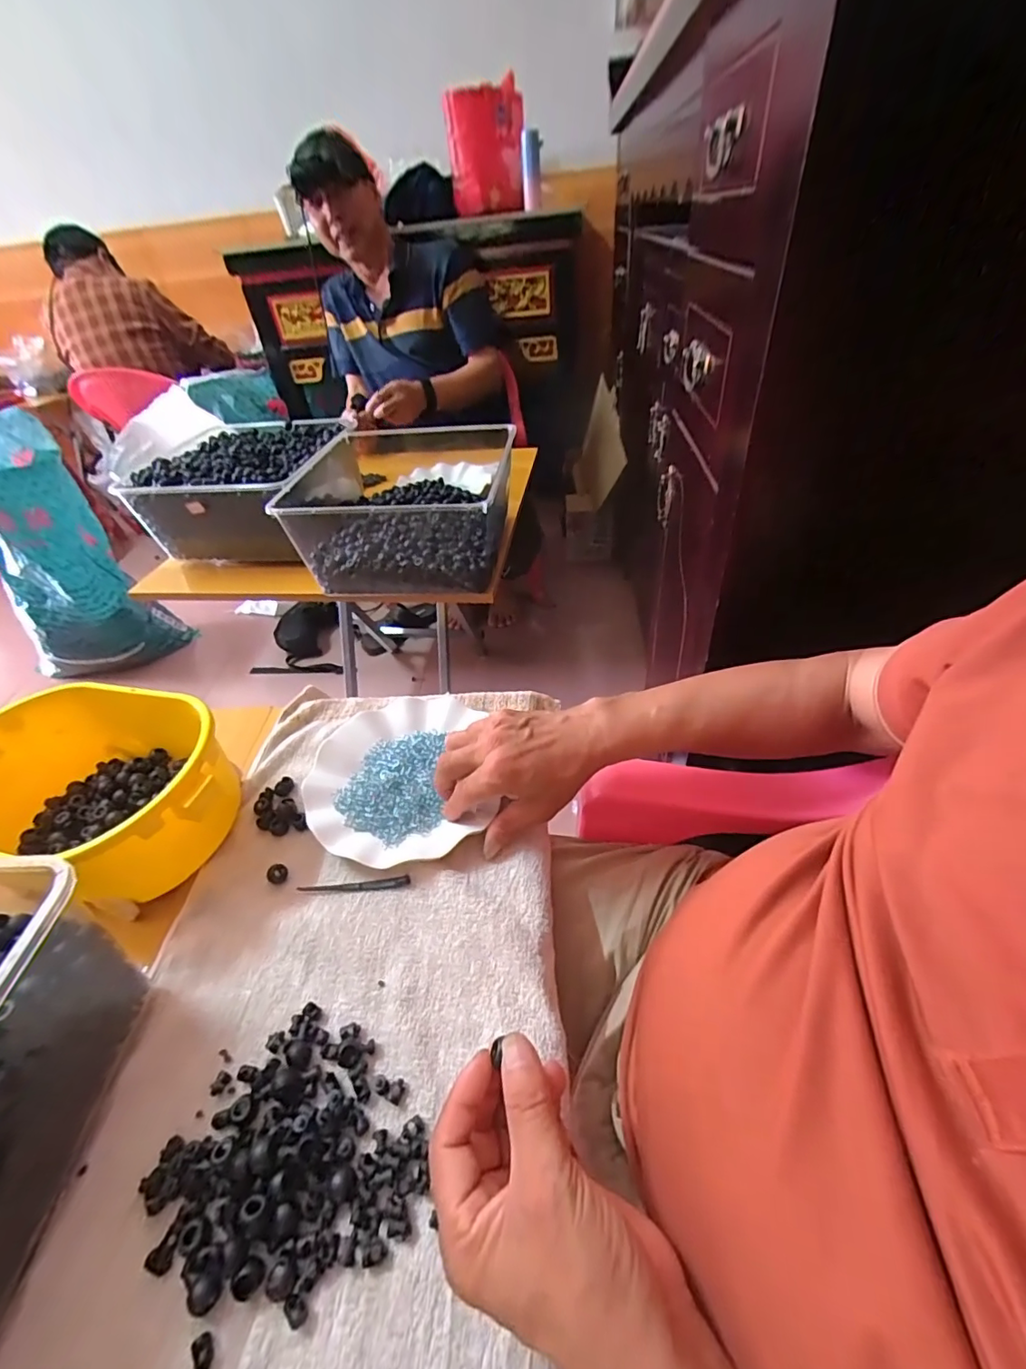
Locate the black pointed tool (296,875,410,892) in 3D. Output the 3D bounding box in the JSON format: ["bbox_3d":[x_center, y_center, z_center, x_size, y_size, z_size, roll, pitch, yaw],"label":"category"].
[{"bbox_3d":[-0.128,0.162,0.420,0.091,0.007,0.007,-5,45,2],"label":"black pointed tool"}]

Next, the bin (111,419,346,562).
[{"bbox_3d":[-0.435,-0.319,0.880,0.293,0.158,0.317,-1,43,7],"label":"bin"}]

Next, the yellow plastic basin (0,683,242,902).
[{"bbox_3d":[-0.350,0.091,0.447,0.241,0.095,0.164,8,45,16],"label":"yellow plastic basin"}]

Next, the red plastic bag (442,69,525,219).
[{"bbox_3d":[-0.069,-1.241,1.218,0.199,0.202,0.146,7,46,14],"label":"red plastic bag"}]

